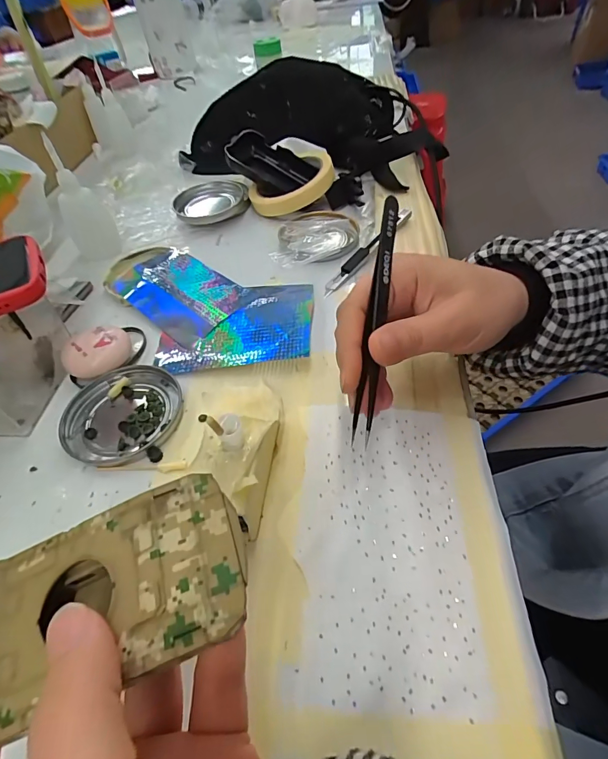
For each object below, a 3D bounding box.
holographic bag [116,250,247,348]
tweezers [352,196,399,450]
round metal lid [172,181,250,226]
[{"bbox_3d":[-0.111,-0.080,0.353,0.123,0.010,0.074,33,59,30],"label":"holographic bag"},{"bbox_3d":[0.038,-0.032,0.210,0.009,0.008,0.128,8,90,13],"label":"tweezers"},{"bbox_3d":[-0.104,-0.202,0.458,0.084,0.018,0.084,-3,48,4],"label":"round metal lid"}]

